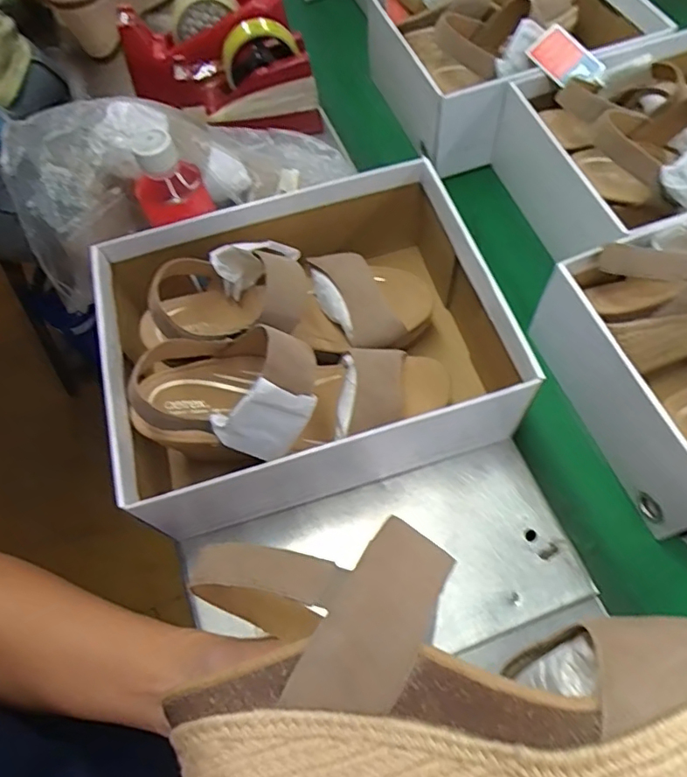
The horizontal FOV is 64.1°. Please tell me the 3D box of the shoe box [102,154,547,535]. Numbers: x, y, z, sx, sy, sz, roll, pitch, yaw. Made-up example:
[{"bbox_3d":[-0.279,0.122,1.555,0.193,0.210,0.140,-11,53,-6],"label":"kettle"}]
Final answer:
[{"bbox_3d":[-0.033,-0.042,0.451,0.301,0.122,0.236,-15,66,-6],"label":"shoe box"}]

